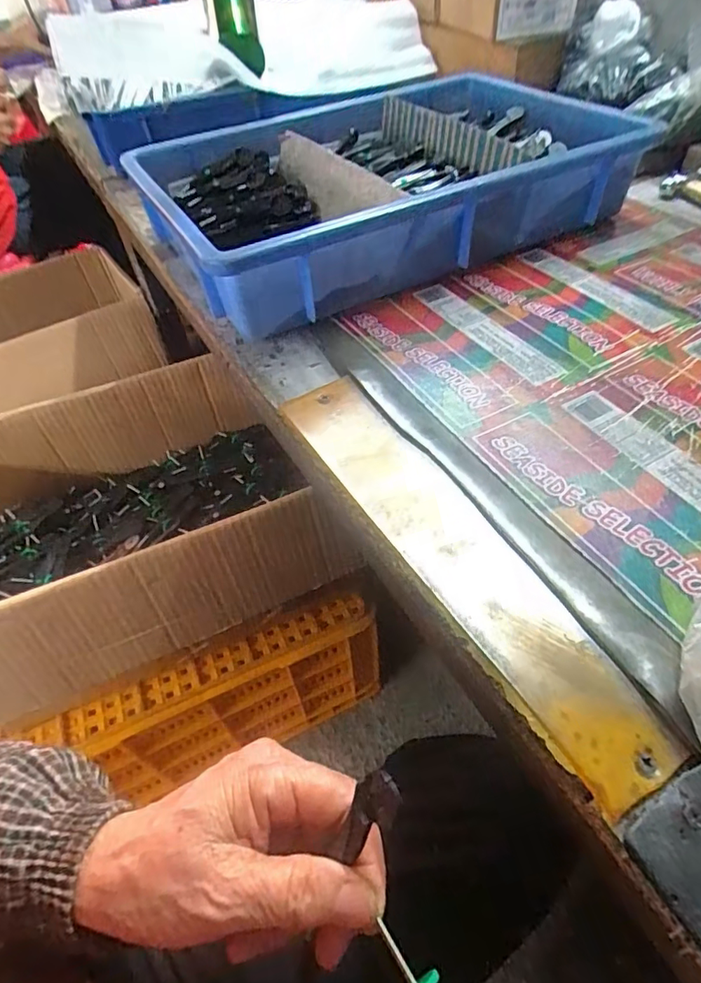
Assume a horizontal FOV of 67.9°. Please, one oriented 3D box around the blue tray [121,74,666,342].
[{"bbox_3d":[0.039,-0.299,0.498,0.415,0.076,0.291,-23,52,-15],"label":"blue tray"}]

